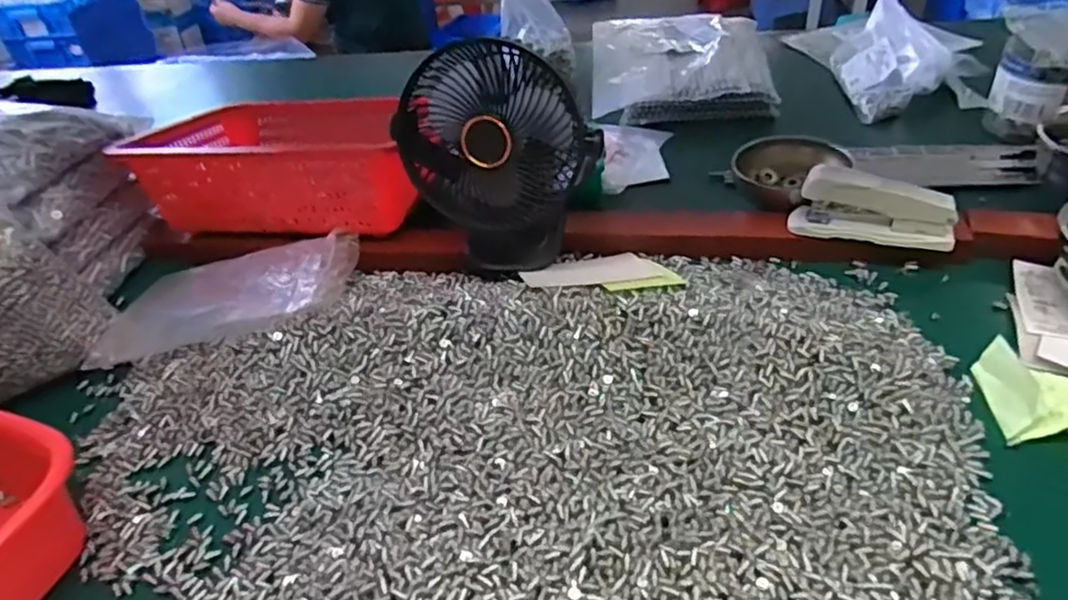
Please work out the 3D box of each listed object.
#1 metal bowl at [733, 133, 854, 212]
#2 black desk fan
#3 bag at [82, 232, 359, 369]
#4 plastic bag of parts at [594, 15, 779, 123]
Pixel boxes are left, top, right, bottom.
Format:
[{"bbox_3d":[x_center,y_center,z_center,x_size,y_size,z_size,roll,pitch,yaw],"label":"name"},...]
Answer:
[{"bbox_3d":[0.243,-0.122,0.660,0.098,0.047,0.098,-4,38,3],"label":"metal bowl"},{"bbox_3d":[-0.029,-0.107,0.560,0.151,0.178,0.087,-10,38,-5],"label":"black desk fan"},{"bbox_3d":[-0.263,-0.006,0.585,0.198,0.056,0.131,-6,38,1],"label":"bag"},{"bbox_3d":[0.198,-0.332,0.944,0.232,0.047,0.297,0,38,8],"label":"plastic bag of parts"}]

